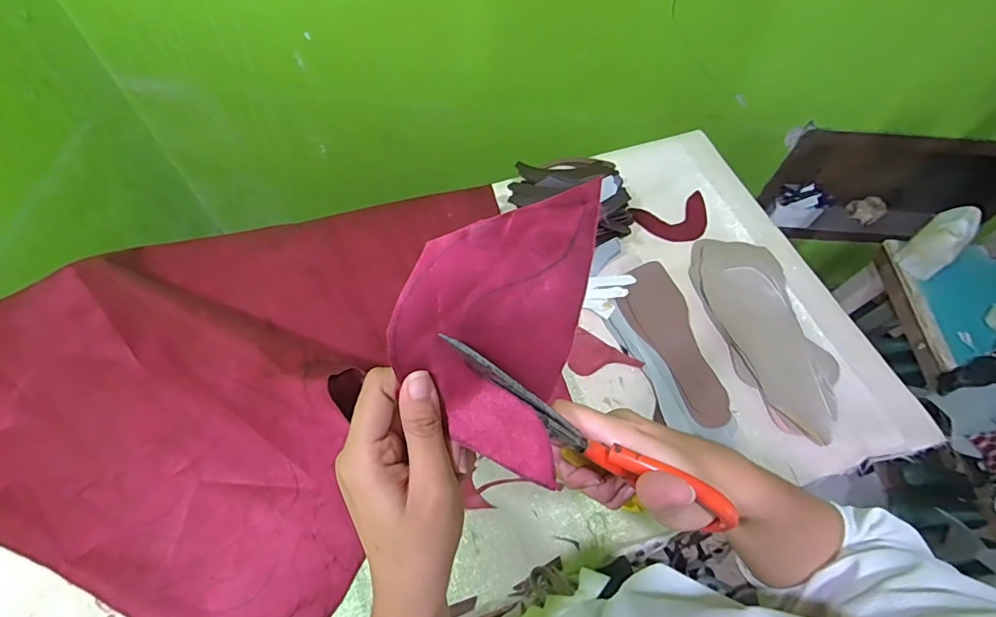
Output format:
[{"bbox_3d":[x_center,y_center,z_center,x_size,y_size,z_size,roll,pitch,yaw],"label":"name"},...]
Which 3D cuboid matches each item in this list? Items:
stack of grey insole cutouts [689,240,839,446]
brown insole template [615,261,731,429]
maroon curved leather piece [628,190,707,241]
[{"bbox_3d":[0.389,0.023,0.701,0.130,0.026,0.316,-13,62,-10],"label":"stack of grey insole cutouts"},{"bbox_3d":[0.259,0.043,0.701,0.098,0.006,0.252,-20,63,-13],"label":"brown insole template"},{"bbox_3d":[0.299,-0.149,0.827,0.123,0.011,0.083,-14,71,-4],"label":"maroon curved leather piece"}]

